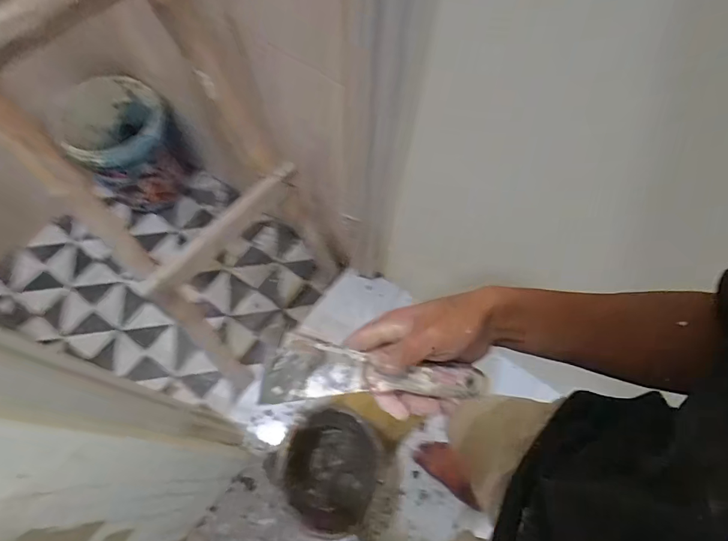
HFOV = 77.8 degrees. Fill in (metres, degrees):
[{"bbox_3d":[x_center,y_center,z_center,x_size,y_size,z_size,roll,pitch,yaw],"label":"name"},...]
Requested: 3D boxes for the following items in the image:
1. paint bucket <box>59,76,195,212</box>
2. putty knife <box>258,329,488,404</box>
[{"bbox_3d":[-0.789,-0.426,1.554,0.327,0.362,0.307,0,66,-1],"label":"paint bucket"},{"bbox_3d":[0.013,0.090,0.384,0.189,0.014,0.053,8,66,-9],"label":"putty knife"}]

